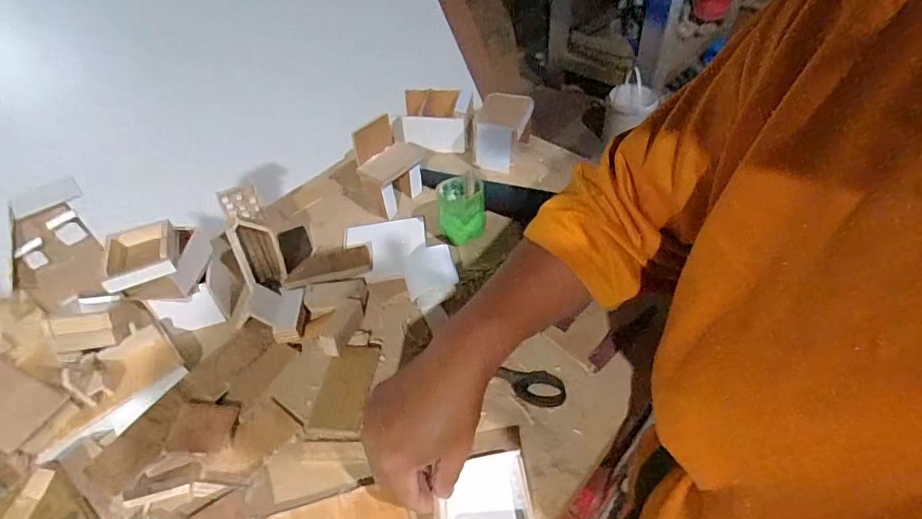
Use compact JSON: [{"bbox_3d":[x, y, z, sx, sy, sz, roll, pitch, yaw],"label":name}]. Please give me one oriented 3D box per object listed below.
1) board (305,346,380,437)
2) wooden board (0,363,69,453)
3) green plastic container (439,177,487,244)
[{"bbox_3d":[-0.116,0.127,0.494,0.052,0.009,0.092,4,48,5],"label":"board"},{"bbox_3d":[-0.406,0.129,0.447,0.073,0.013,0.056,31,51,3],"label":"wooden board"},{"bbox_3d":[0.001,-0.060,0.617,0.054,0.073,0.064,-4,47,-2],"label":"green plastic container"}]

